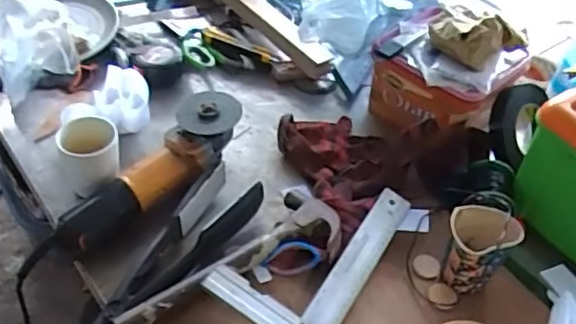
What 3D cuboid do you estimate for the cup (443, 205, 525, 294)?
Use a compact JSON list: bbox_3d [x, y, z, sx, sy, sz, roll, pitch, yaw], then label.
[{"bbox_3d":[0.221,0.105,0.712,0.075,0.087,0.071,3,46,-3],"label":"cup"}]

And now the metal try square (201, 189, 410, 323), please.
[{"bbox_3d":[0.037,0.099,0.726,0.145,0.008,0.253,34,53,10],"label":"metal try square"}]

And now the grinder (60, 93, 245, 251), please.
[{"bbox_3d":[-0.165,0.019,0.776,0.087,0.094,0.282,28,50,20],"label":"grinder"}]

